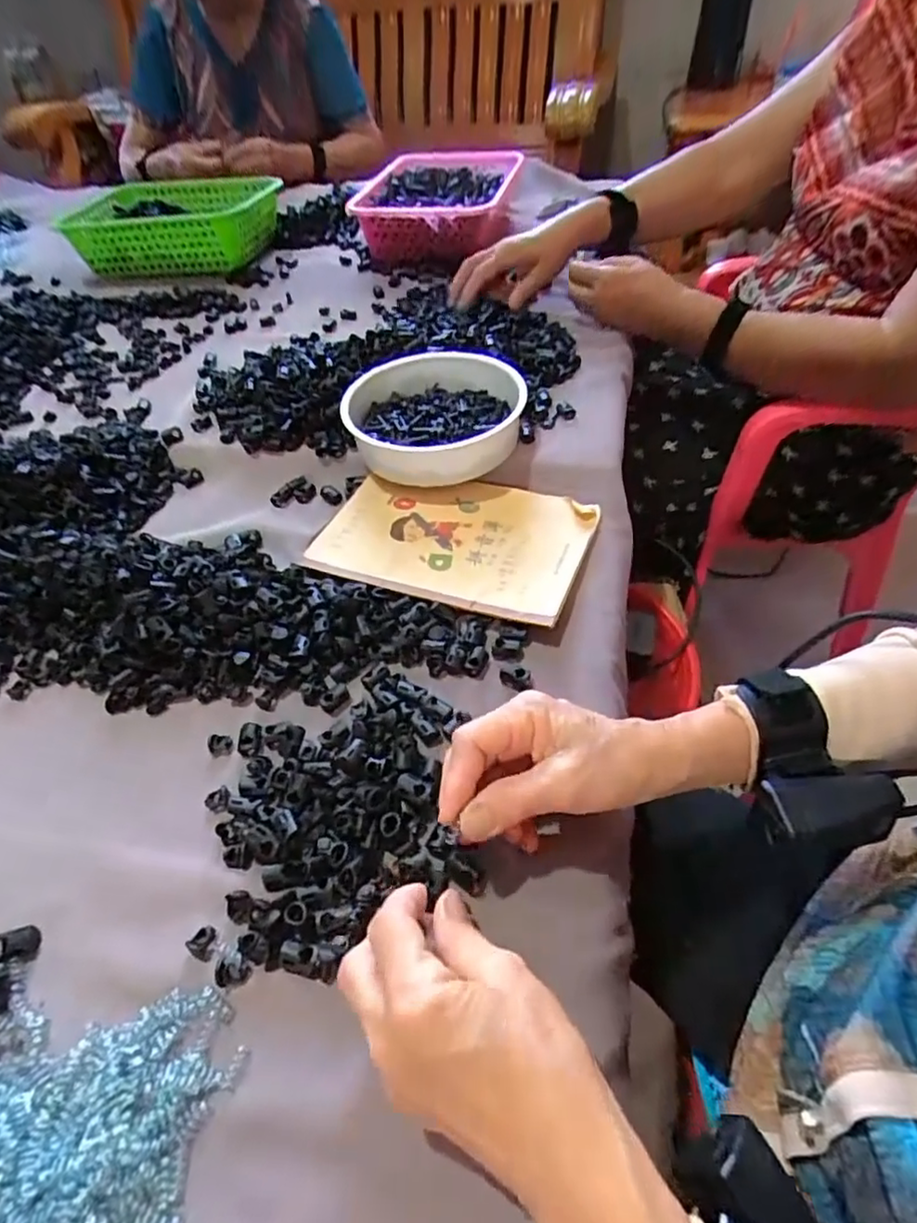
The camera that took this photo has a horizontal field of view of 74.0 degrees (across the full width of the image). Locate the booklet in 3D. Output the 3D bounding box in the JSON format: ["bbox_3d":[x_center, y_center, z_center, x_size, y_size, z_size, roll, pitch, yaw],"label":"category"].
[{"bbox_3d":[-0.003,-0.063,0.493,0.207,0.008,0.141,15,52,17],"label":"booklet"}]

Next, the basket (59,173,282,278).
[{"bbox_3d":[-0.414,-0.589,0.930,0.276,0.085,0.218,6,50,9],"label":"basket"}]

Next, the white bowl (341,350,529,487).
[{"bbox_3d":[-0.024,-0.175,0.557,0.154,0.055,0.154,-2,49,3],"label":"white bowl"}]

